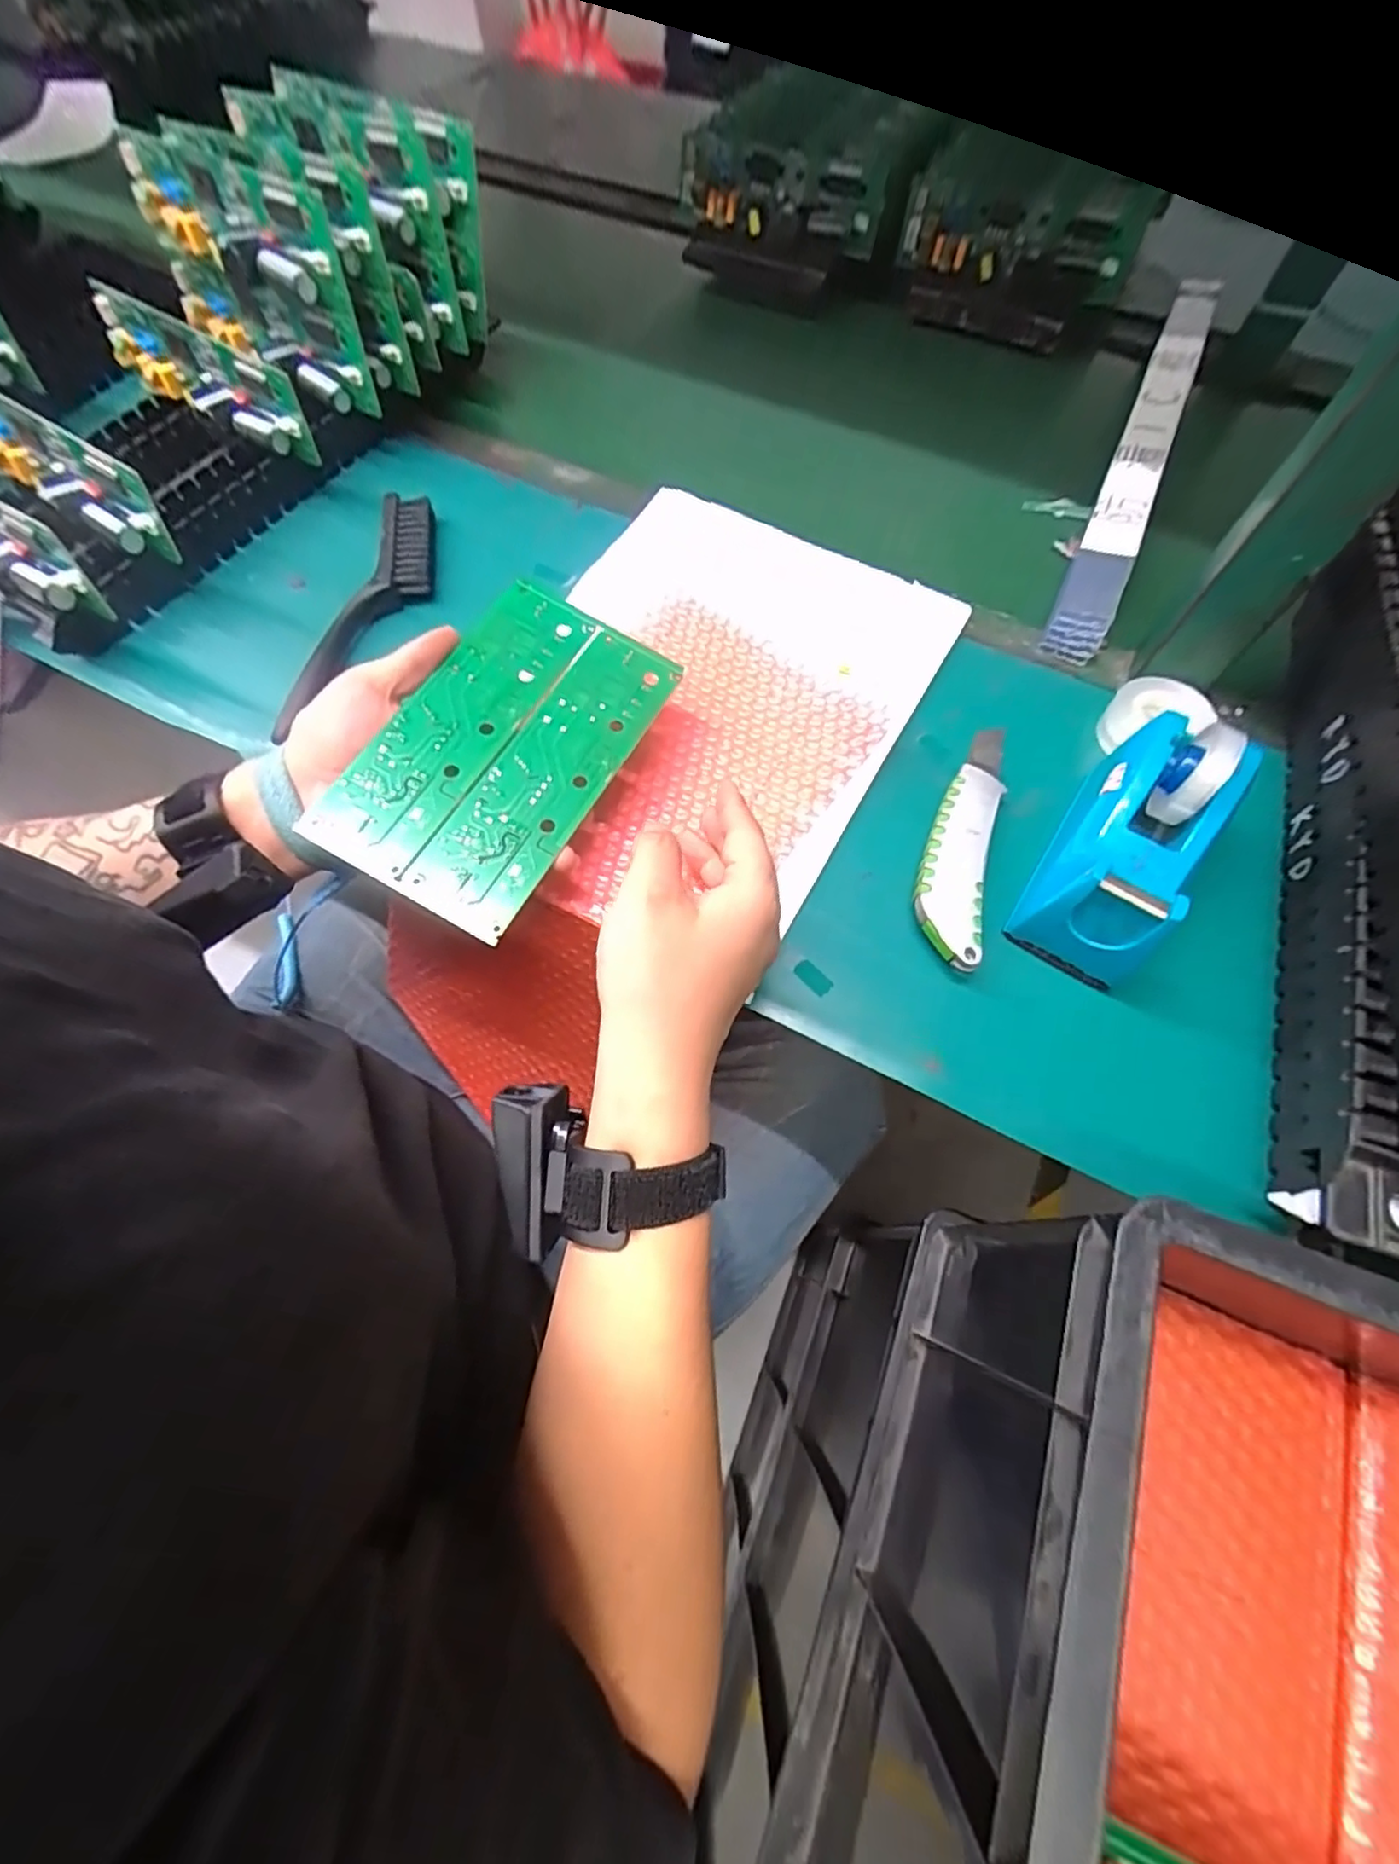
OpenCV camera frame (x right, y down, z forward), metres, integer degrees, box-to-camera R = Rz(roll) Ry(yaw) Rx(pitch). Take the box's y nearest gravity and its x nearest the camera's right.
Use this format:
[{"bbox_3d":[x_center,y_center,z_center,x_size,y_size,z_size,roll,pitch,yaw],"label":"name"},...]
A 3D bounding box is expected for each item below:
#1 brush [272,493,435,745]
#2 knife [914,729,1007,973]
[{"bbox_3d":[-0.224,-0.223,0.446,0.056,0.019,0.209,9,66,3],"label":"brush"},{"bbox_3d":[0.151,-0.059,0.372,0.037,0.025,0.171,17,67,7],"label":"knife"}]

